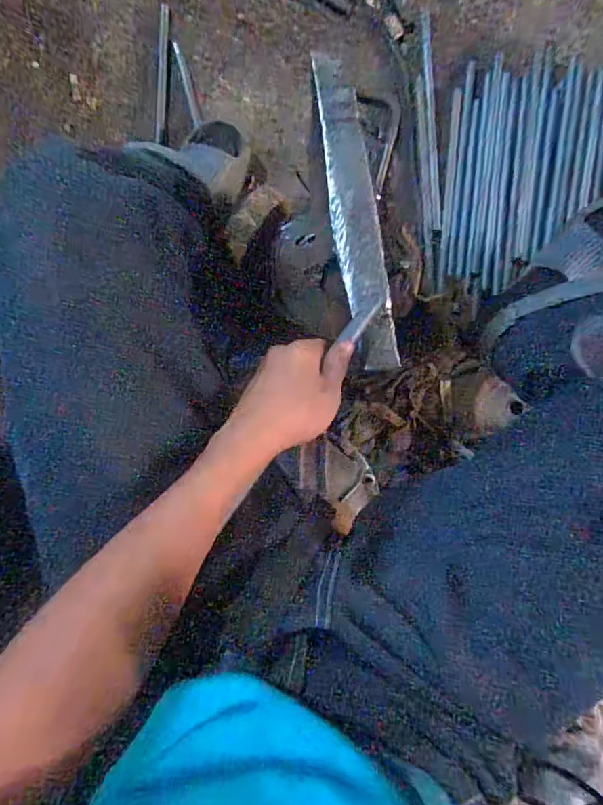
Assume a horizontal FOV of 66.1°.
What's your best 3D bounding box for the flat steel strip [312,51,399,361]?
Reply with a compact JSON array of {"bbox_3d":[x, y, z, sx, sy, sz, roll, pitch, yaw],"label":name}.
[{"bbox_3d":[0.054,-0.176,0.442,0.046,0.018,0.286,-8,98,1],"label":"flat steel strip"}]

